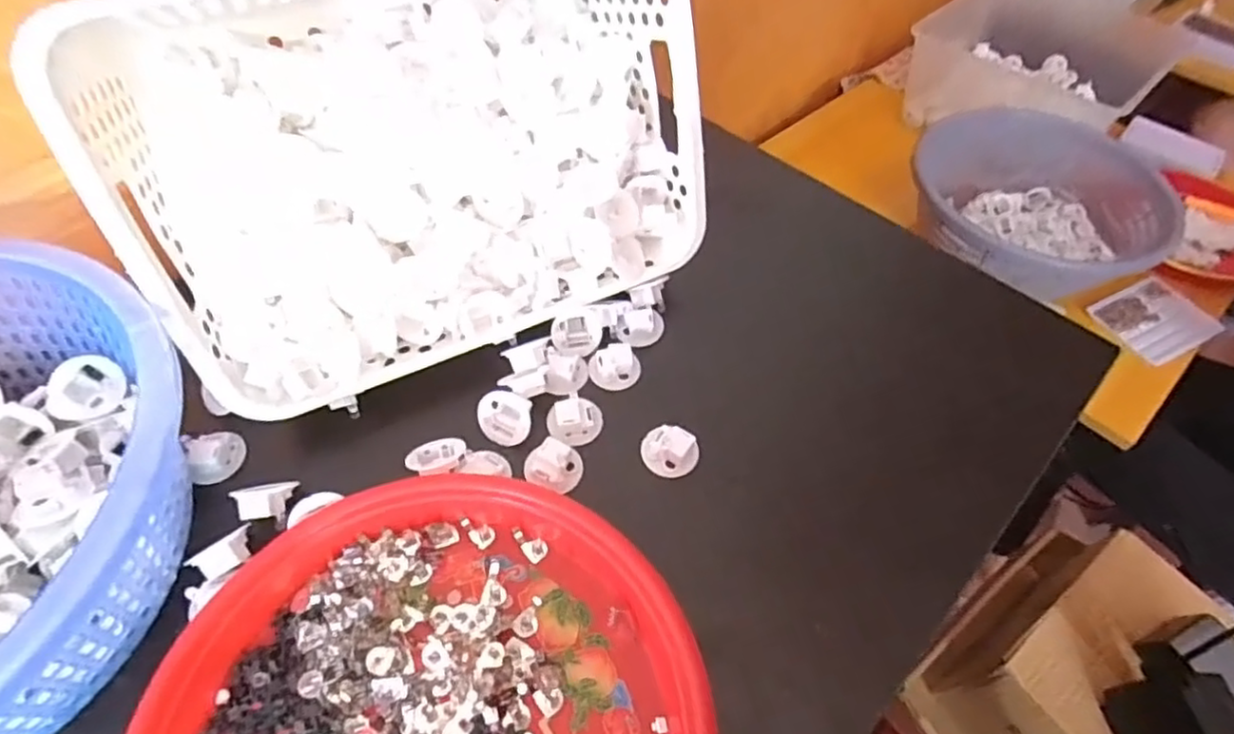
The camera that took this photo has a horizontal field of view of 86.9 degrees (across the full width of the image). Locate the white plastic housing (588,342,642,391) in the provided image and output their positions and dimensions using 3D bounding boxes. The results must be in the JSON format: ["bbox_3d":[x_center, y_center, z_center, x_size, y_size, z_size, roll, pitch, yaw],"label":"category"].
[{"bbox_3d":[-0.001,0.000,0.416,0.031,0.015,0.026,-4,55,-5],"label":"white plastic housing"}]

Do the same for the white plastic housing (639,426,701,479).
[{"bbox_3d":[0.031,0.048,0.380,0.033,0.017,0.026,24,57,14],"label":"white plastic housing"}]

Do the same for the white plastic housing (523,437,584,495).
[{"bbox_3d":[-0.036,0.057,0.371,0.034,0.019,0.028,-33,62,-23],"label":"white plastic housing"}]

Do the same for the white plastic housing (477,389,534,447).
[{"bbox_3d":[-0.066,0.030,0.390,0.033,0.031,0.019,10,11,8],"label":"white plastic housing"}]

